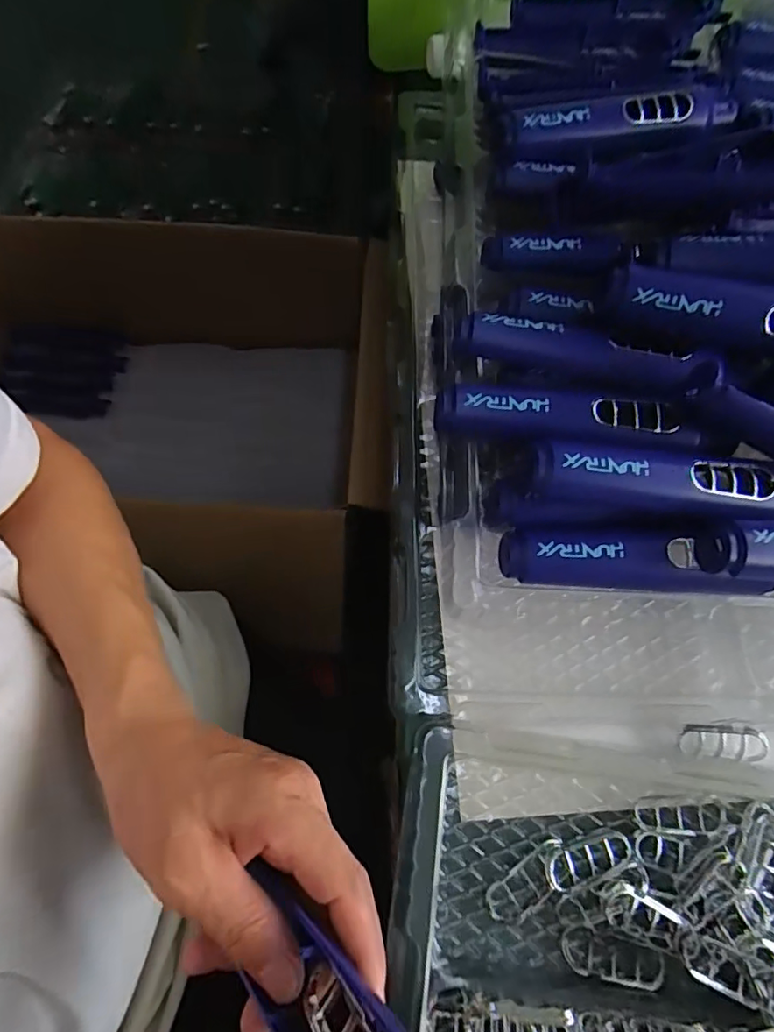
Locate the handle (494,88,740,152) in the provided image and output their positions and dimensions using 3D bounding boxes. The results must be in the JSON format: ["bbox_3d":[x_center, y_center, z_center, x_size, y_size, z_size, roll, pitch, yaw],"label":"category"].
[{"bbox_3d":[0.163,-0.275,0.384,0.181,0.030,0.031,-11,68,-6],"label":"handle"}]

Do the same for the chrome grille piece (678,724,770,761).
[{"bbox_3d":[0.205,0.137,0.333,0.054,0.010,0.019,4,68,1],"label":"chrome grille piece"}]

